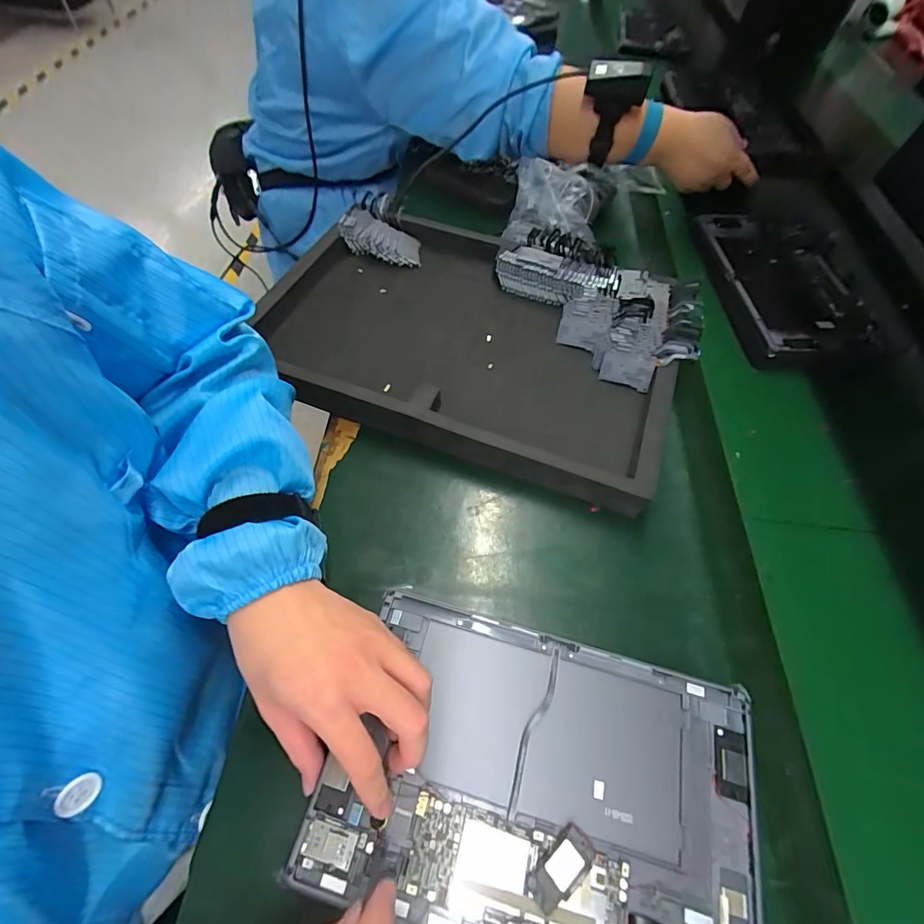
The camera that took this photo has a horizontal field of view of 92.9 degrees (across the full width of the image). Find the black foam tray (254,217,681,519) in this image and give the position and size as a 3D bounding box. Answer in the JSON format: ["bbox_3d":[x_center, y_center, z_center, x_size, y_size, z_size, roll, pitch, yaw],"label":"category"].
[{"bbox_3d":[0.001,-0.138,0.473,0.438,0.041,0.288,19,60,10],"label":"black foam tray"}]

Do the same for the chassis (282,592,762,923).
[{"bbox_3d":[0.047,0.194,0.268,0.249,0.011,0.164,13,60,7],"label":"chassis"}]

